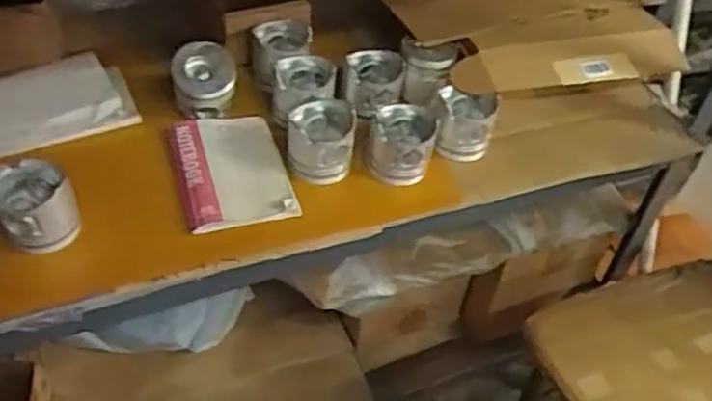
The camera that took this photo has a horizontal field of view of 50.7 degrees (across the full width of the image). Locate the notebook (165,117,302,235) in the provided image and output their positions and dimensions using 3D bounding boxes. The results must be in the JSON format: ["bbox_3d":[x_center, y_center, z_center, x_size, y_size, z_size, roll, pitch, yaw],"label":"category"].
[{"bbox_3d":[-0.175,-0.045,1.047,0.145,0.020,0.206,-10,48,-16],"label":"notebook"}]

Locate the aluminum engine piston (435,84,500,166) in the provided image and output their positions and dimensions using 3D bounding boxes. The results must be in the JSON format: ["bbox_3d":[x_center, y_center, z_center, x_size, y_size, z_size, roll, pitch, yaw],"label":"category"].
[{"bbox_3d":[0.159,-0.112,1.112,0.085,0.077,0.081,13,46,6],"label":"aluminum engine piston"}]

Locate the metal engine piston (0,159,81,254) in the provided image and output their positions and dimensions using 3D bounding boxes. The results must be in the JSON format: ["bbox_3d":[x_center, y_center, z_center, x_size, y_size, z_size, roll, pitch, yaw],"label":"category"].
[{"bbox_3d":[-0.396,0.008,0.932,0.091,0.090,0.099,3,46,-3],"label":"metal engine piston"}]

